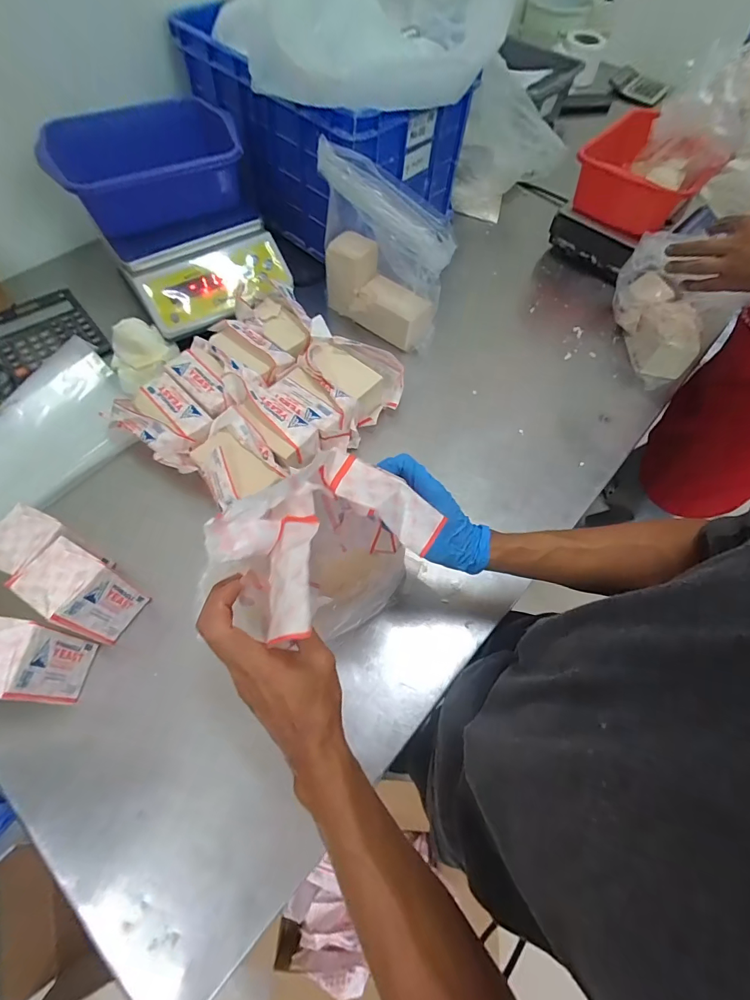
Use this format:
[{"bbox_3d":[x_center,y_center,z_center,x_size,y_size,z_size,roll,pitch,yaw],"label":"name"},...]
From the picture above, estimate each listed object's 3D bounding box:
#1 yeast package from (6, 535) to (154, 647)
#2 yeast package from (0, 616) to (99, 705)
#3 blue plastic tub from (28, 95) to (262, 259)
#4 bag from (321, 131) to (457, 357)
[{"bbox_3d":[-0.320,0.103,0.482,0.075,0.127,0.072,31,65,13],"label":"yeast package"},{"bbox_3d":[-0.356,0.165,0.445,0.071,0.126,0.072,8,62,1],"label":"yeast package"},{"bbox_3d":[-0.372,-0.550,0.713,0.283,0.138,0.210,-25,66,-16],"label":"blue plastic tub"},{"bbox_3d":[0.014,-0.391,0.684,0.212,0.227,0.084,30,65,12],"label":"bag"}]

